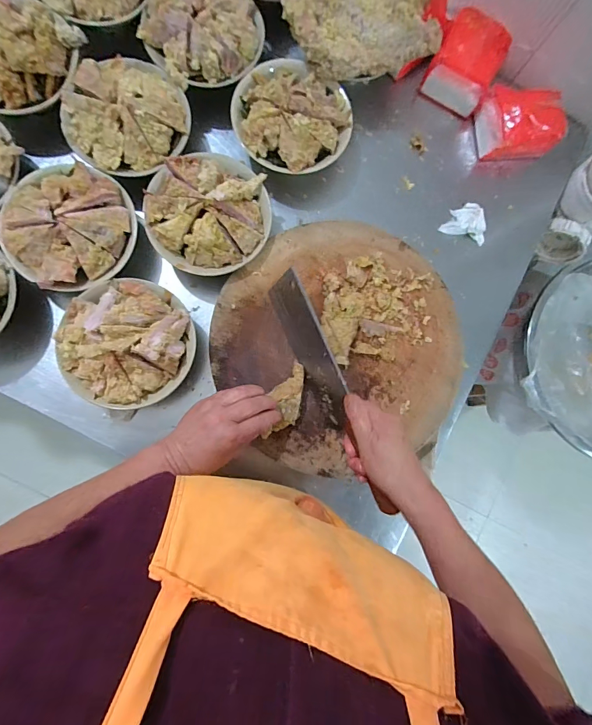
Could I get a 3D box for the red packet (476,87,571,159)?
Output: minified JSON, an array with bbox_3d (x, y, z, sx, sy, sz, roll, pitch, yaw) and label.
[{"bbox_3d":[0.339,-0.360,0.562,0.103,0.073,0.095,-8,86,-7],"label":"red packet"}]

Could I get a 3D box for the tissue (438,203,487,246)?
[{"bbox_3d":[0.262,-0.218,0.568,0.068,0.013,0.057,19,83,-4],"label":"tissue"}]

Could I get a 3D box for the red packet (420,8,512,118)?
[{"bbox_3d":[0.256,-0.452,0.562,0.098,0.074,0.104,28,82,-3],"label":"red packet"}]

